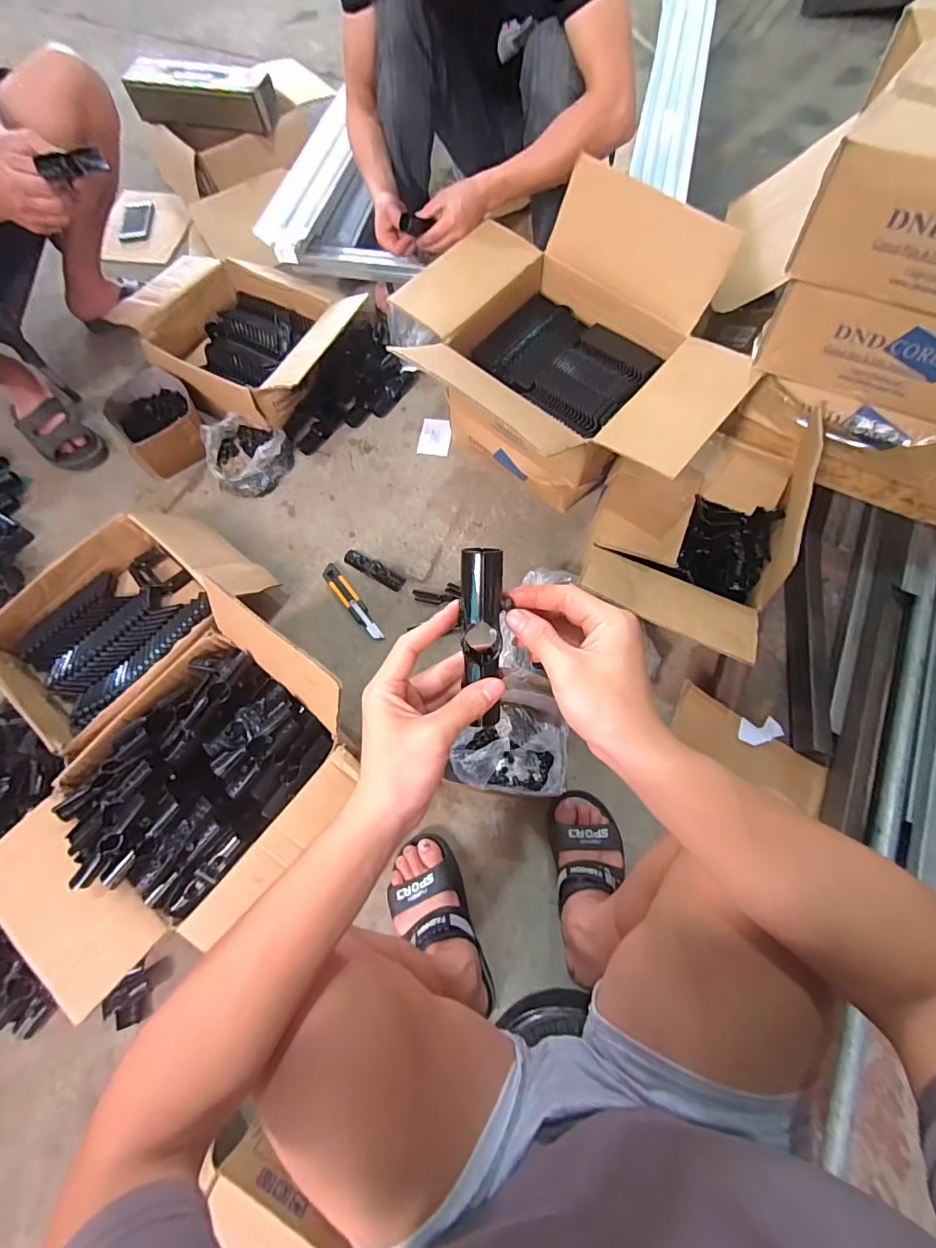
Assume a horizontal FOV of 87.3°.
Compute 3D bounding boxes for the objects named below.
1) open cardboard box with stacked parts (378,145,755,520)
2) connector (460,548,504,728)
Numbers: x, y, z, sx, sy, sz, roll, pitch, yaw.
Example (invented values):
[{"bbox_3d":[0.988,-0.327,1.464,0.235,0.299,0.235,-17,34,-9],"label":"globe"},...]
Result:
[{"bbox_3d":[0.150,-0.422,0.867,0.546,0.377,0.427,39,75,15],"label":"open cardboard box with stacked parts"},{"bbox_3d":[0.011,0.010,0.364,0.030,0.027,0.131,-1,106,2],"label":"connector"}]

